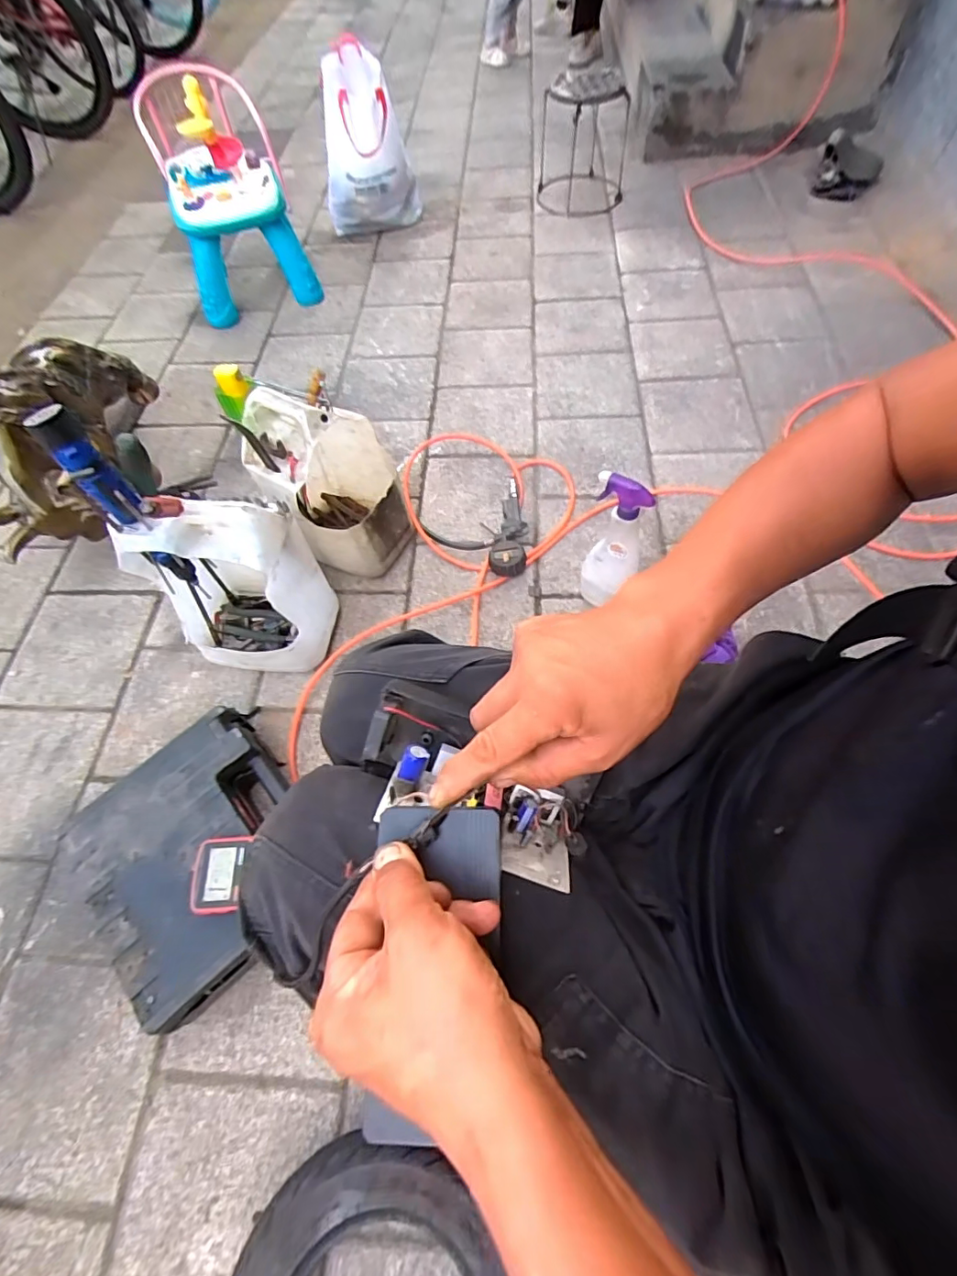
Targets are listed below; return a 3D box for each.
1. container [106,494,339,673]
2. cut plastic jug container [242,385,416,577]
[{"bbox_3d":[-0.374,-0.081,0.825,0.230,0.341,0.176,2,61,4],"label":"container"},{"bbox_3d":[-0.253,-0.282,0.914,0.218,0.287,0.207,25,65,14],"label":"cut plastic jug container"}]

